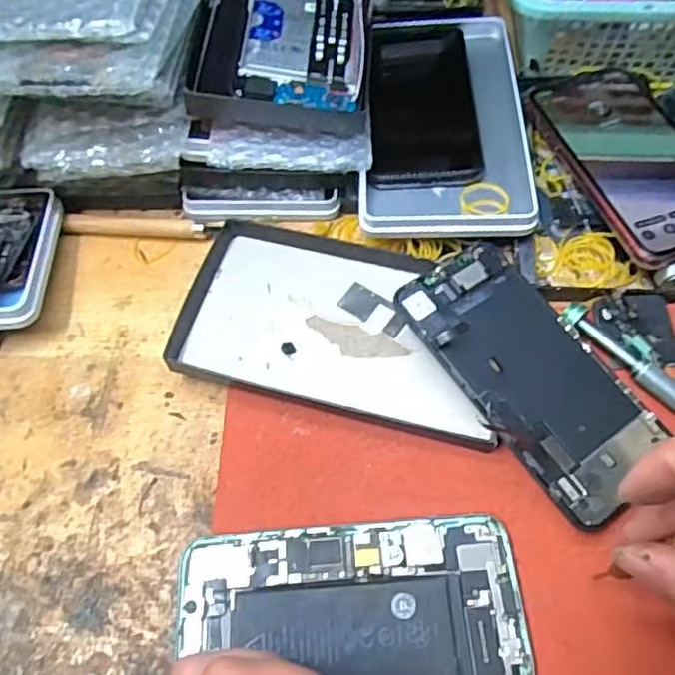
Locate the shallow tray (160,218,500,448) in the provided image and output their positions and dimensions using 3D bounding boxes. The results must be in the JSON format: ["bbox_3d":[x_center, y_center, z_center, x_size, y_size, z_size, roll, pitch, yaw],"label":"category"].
[{"bbox_3d":[0.002,-0.009,0.340,0.167,0.015,0.099,12,62,10],"label":"shallow tray"}]

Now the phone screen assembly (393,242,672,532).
[{"bbox_3d":[0.097,0.015,0.310,0.070,0.007,0.142,-30,72,-19],"label":"phone screen assembly"}]

